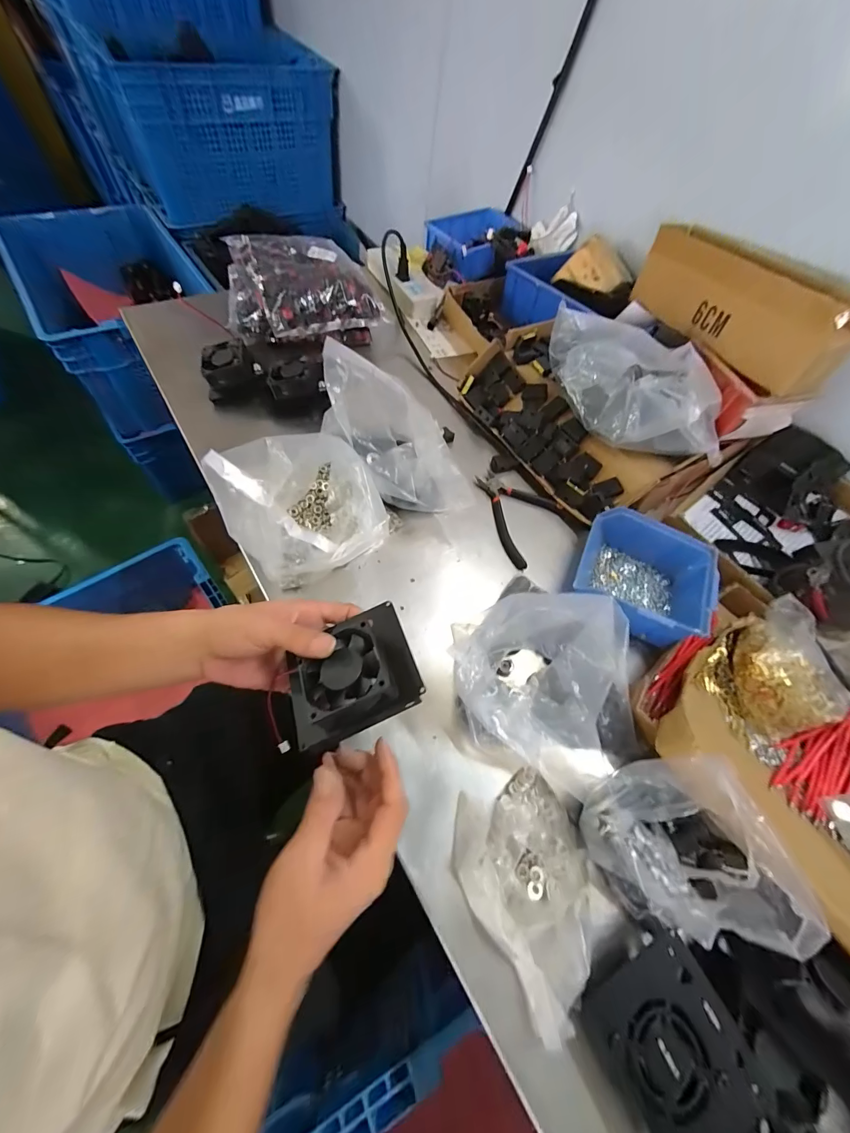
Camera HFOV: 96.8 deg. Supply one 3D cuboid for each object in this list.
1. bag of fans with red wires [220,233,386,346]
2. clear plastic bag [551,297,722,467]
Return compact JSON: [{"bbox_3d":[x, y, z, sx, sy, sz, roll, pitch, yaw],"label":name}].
[{"bbox_3d":[-0.192,-0.443,0.599,0.242,0.073,0.197,-7,63,-12],"label":"bag of fans with red wires"},{"bbox_3d":[0.265,-0.222,0.486,0.117,0.104,0.246,-37,72,-24],"label":"clear plastic bag"}]

